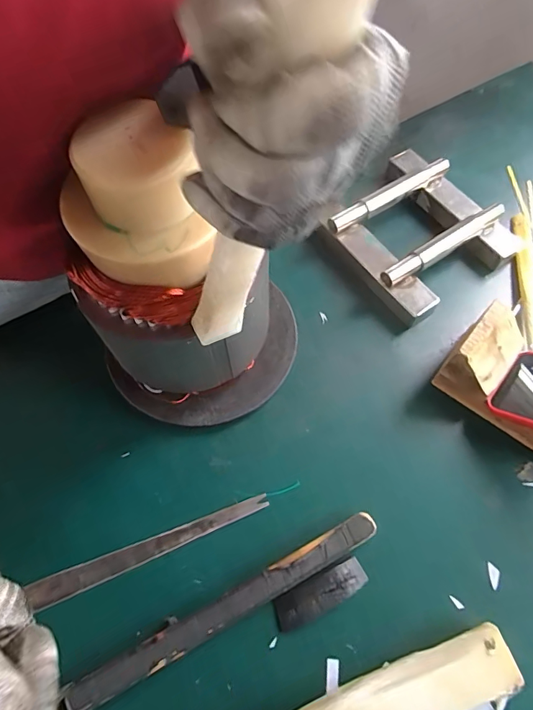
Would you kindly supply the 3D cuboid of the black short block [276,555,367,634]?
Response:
[{"bbox_3d":[0.045,0.199,0.365,0.081,0.011,0.026,-21,65,-13],"label":"black short block"}]

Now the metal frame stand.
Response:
[{"bbox_3d":[0.180,-0.142,0.518,0.184,0.051,0.166,-35,68,-19],"label":"metal frame stand"}]

